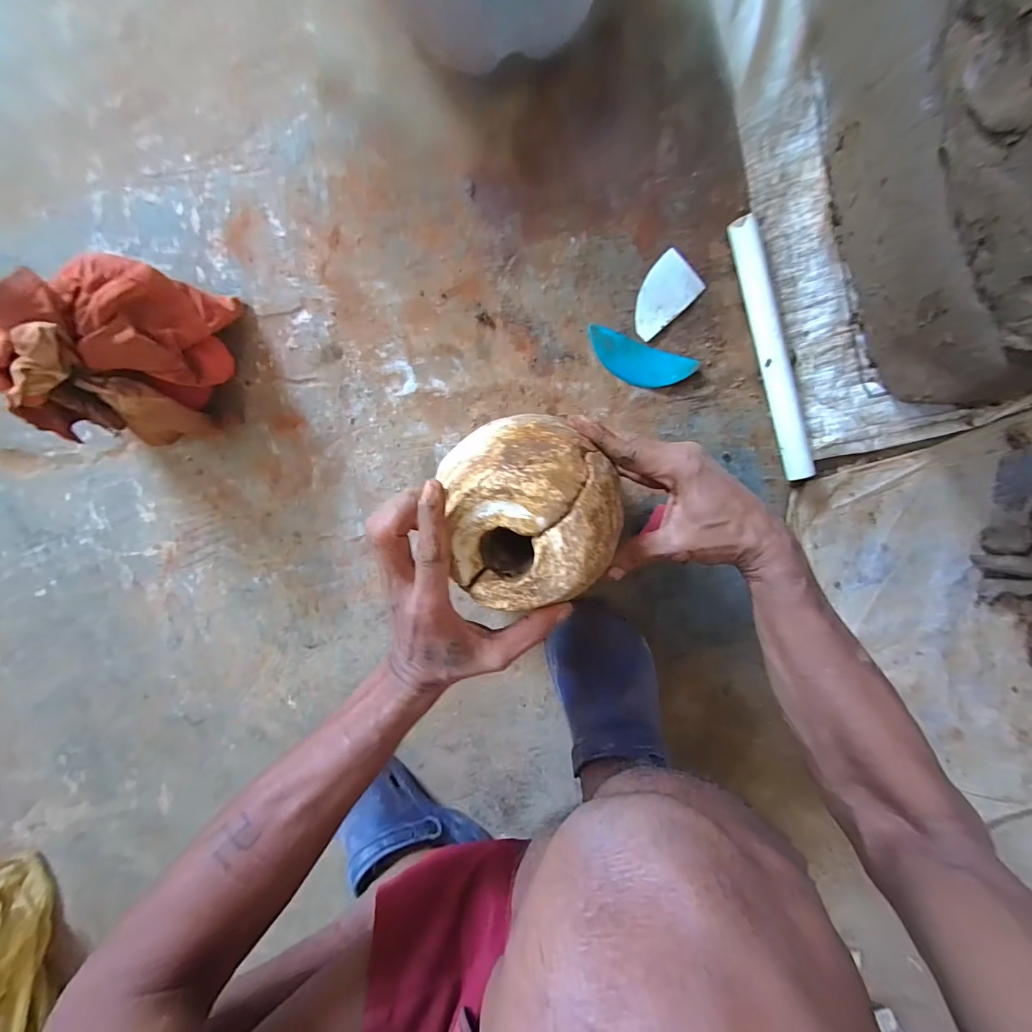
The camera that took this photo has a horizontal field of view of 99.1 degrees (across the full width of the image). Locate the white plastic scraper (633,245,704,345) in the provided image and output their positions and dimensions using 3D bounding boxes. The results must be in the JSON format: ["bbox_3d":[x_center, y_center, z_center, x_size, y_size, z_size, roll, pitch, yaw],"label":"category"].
[{"bbox_3d":[0.152,-0.232,0.465,0.082,0.004,0.055,-43,95,7],"label":"white plastic scraper"}]

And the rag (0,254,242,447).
[{"bbox_3d":[-0.376,-0.155,0.426,0.143,0.136,0.171,17,97,0],"label":"rag"}]

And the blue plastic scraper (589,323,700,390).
[{"bbox_3d":[0.130,-0.164,0.469,0.115,0.017,0.041,20,99,-2],"label":"blue plastic scraper"}]

